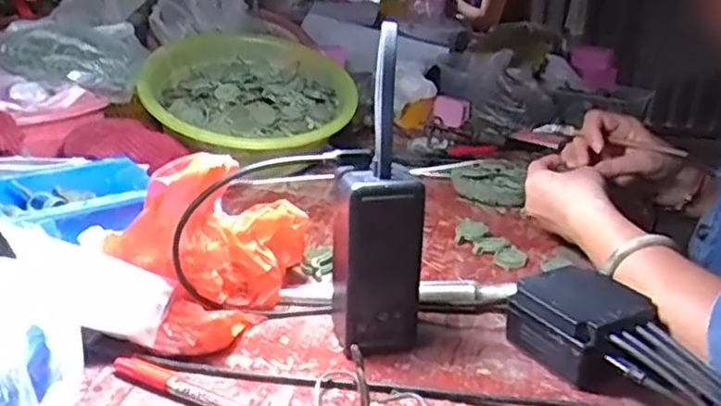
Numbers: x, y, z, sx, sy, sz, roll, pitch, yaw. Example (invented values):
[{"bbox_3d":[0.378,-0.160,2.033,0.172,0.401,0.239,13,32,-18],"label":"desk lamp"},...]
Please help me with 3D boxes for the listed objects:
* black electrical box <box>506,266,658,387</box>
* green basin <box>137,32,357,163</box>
[{"bbox_3d":[0.159,0.088,0.479,0.070,0.051,0.088,-8,25,-27],"label":"black electrical box"},{"bbox_3d":[-0.151,-0.132,0.865,0.259,0.090,0.259,8,39,-7],"label":"green basin"}]

